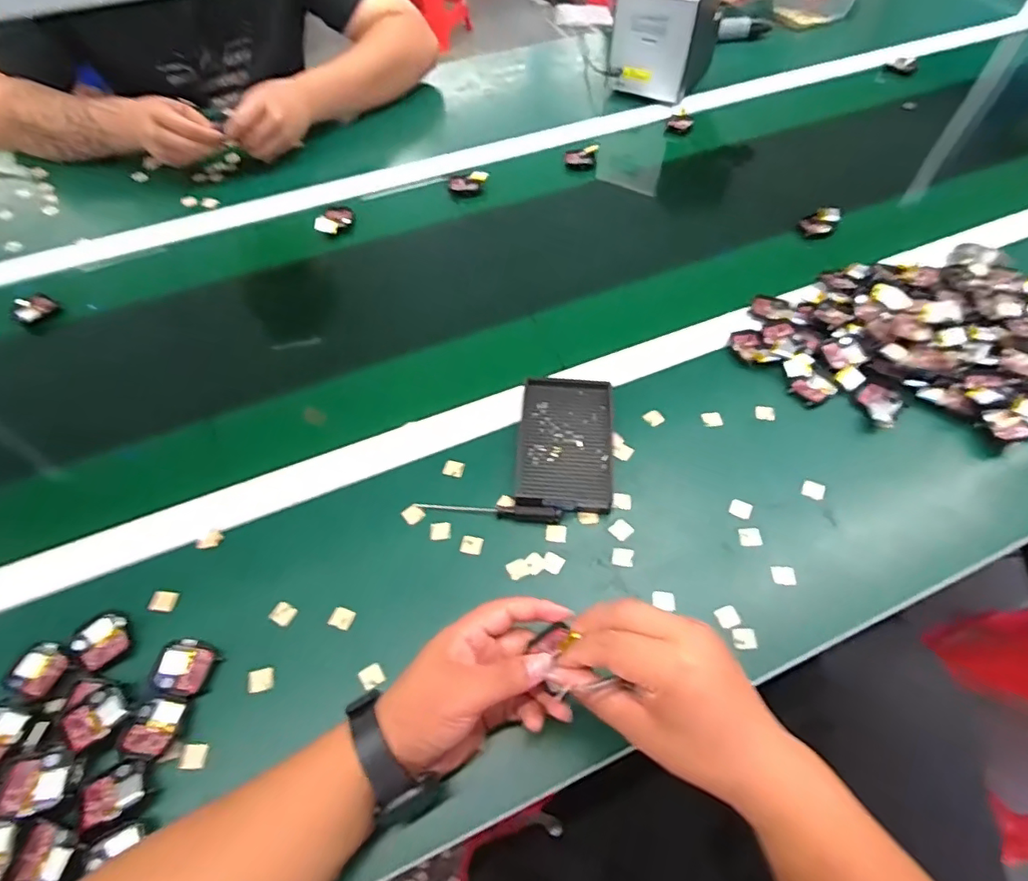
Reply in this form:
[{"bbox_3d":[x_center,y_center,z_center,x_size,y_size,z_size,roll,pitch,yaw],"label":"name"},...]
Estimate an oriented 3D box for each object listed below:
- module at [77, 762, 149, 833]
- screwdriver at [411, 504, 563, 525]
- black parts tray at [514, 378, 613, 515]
[{"bbox_3d":[-0.279,0.247,0.383,0.038,0.013,0.037,-28,62,-16],"label":"module"},{"bbox_3d":[-0.023,0.062,0.505,0.132,0.009,0.012,7,58,5],"label":"screwdriver"},{"bbox_3d":[0.050,0.002,0.536,0.087,0.023,0.139,4,58,3],"label":"black parts tray"}]

